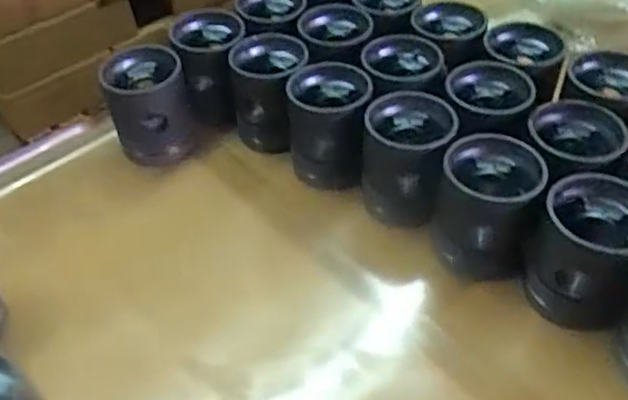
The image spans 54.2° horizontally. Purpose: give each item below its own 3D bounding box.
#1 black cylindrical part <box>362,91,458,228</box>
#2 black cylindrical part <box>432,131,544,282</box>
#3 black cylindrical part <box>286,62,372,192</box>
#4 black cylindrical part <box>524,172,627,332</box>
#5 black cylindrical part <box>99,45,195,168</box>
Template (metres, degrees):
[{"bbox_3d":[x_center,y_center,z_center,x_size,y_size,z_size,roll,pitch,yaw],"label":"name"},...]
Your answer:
[{"bbox_3d":[0.096,-0.043,0.647,0.087,0.111,0.085,-2,45,2],"label":"black cylindrical part"},{"bbox_3d":[0.164,0.005,0.589,0.088,0.111,0.086,-2,45,2],"label":"black cylindrical part"},{"bbox_3d":[0.018,-0.083,0.693,0.088,0.106,0.101,-4,45,-1],"label":"black cylindrical part"},{"bbox_3d":[0.247,0.046,0.553,0.087,0.105,0.092,-2,45,2],"label":"black cylindrical part"},{"bbox_3d":[-0.196,-0.114,0.735,0.089,0.108,0.085,-14,46,-10],"label":"black cylindrical part"}]

